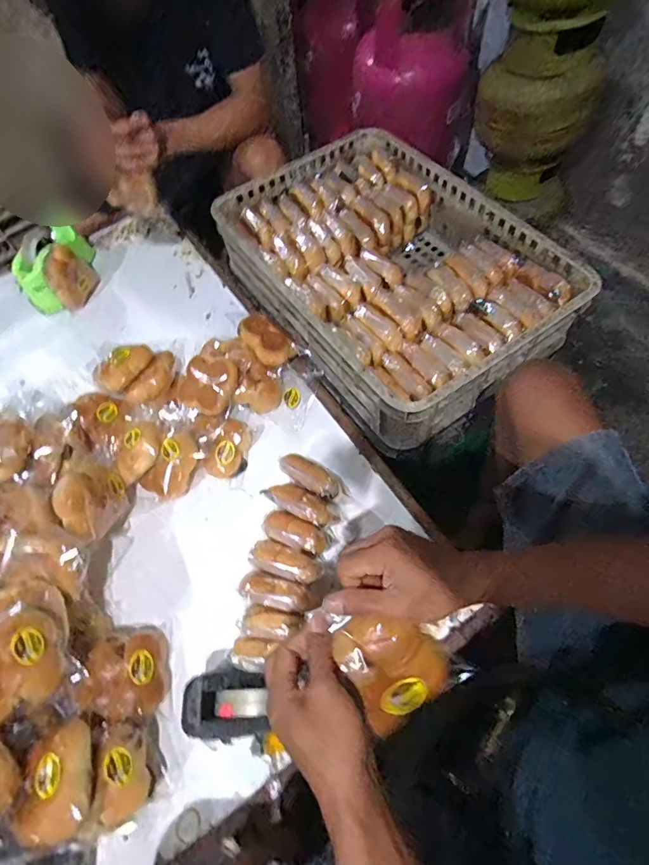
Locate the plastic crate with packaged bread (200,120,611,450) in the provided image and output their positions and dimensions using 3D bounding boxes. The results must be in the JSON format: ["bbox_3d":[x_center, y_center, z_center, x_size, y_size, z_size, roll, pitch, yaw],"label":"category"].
[{"bbox_3d":[0.111,-0.290,0.858,0.402,0.175,0.605,-33,64,-13],"label":"plastic crate with packaged bread"}]

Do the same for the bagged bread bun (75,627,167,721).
[{"bbox_3d":[-0.286,0.342,0.642,0.109,0.063,0.114,-2,62,3],"label":"bagged bread bun"}]

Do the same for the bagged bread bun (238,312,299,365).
[{"bbox_3d":[-0.103,-0.169,0.825,0.078,0.042,0.103,-42,88,-18],"label":"bagged bread bun"}]

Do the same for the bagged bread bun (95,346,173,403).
[{"bbox_3d":[-0.344,-0.114,0.843,0.138,0.086,0.111,13,63,11],"label":"bagged bread bun"}]

